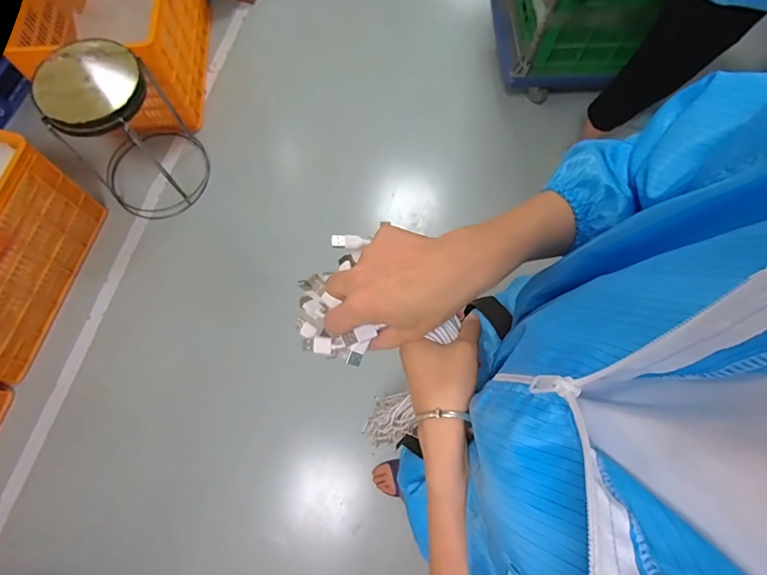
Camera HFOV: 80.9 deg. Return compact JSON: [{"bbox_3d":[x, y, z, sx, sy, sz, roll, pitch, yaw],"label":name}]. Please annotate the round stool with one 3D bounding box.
[{"bbox_3d":[-0.797,-0.480,1.419,0.347,0.464,0.314,-41,77,-13],"label":"round stool"}]

